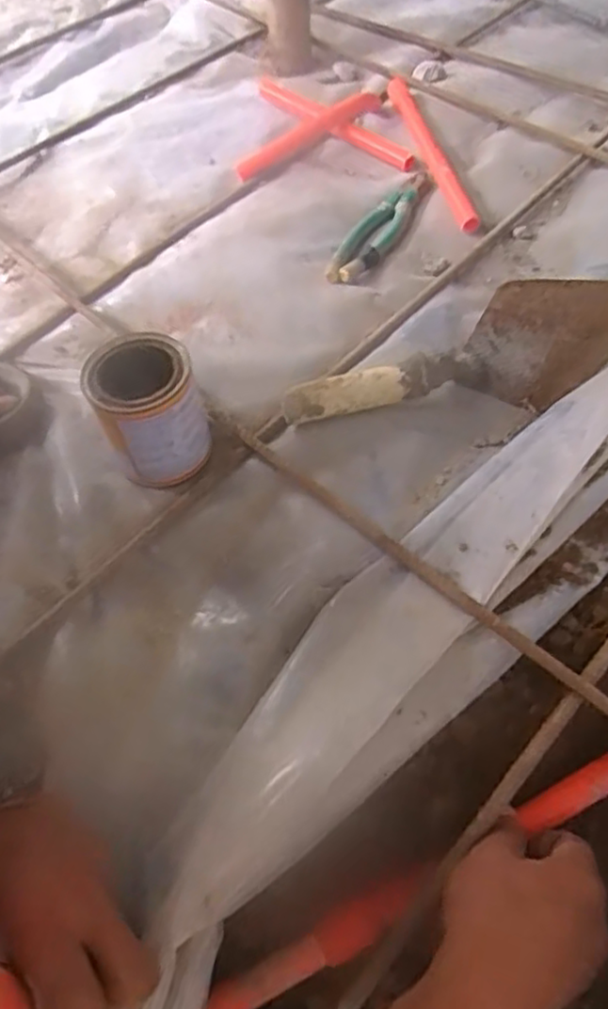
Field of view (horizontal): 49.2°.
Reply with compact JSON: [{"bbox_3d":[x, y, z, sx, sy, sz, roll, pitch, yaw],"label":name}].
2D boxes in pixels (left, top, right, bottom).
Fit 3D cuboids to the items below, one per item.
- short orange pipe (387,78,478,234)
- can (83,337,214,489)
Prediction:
[{"bbox_3d":[0.148,-0.433,0.799,0.025,0.027,0.325,-10,55,-2],"label":"short orange pipe"},{"bbox_3d":[-0.125,-0.075,0.548,0.081,0.108,0.078,-2,55,4],"label":"can"}]

